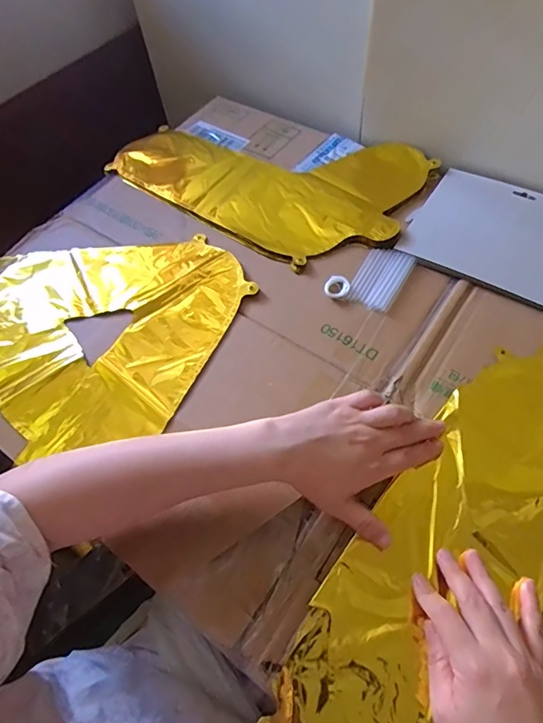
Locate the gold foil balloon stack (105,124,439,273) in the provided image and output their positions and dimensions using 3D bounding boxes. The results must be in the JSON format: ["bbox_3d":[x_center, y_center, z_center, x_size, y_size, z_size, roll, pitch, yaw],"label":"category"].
[{"bbox_3d":[-0.021,-0.247,0.597,0.398,0.012,0.226,25,64,18],"label":"gold foil balloon stack"}]

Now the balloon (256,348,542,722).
[{"bbox_3d":[0.147,0.146,0.360,0.130,0.014,0.410,33,69,21],"label":"balloon"}]

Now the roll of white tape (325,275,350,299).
[{"bbox_3d":[0.071,-0.079,0.491,0.025,0.011,0.025,-2,59,3],"label":"roll of white tape"}]

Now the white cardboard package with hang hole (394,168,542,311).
[{"bbox_3d":[0.262,-0.141,0.521,0.191,0.015,0.160,28,65,19],"label":"white cardboard package with hang hole"}]

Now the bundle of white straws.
[{"bbox_3d":[0.120,-0.093,0.499,0.050,0.004,0.084,28,65,19],"label":"bundle of white straws"}]

